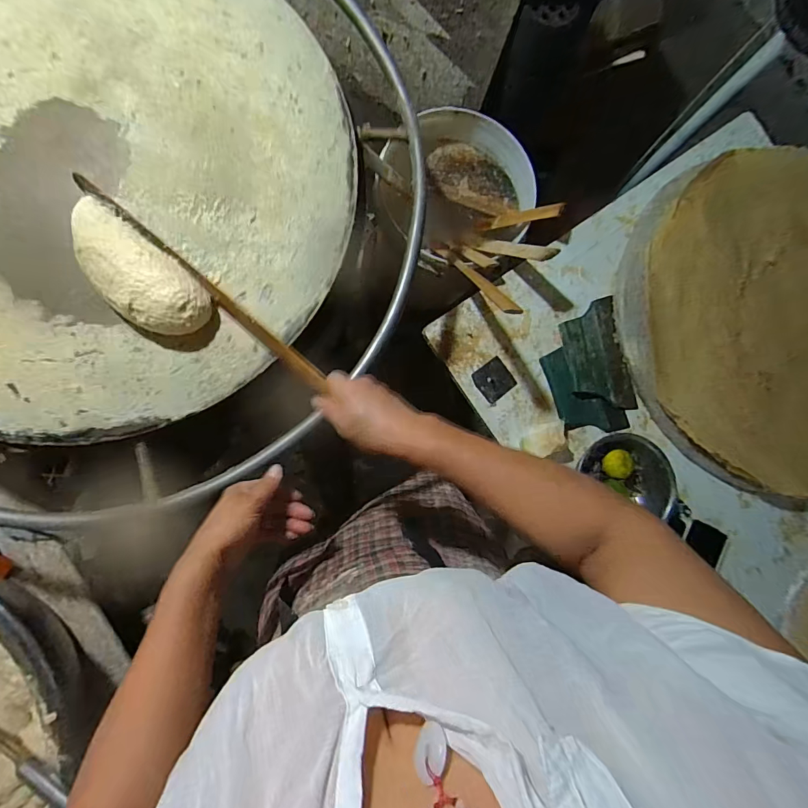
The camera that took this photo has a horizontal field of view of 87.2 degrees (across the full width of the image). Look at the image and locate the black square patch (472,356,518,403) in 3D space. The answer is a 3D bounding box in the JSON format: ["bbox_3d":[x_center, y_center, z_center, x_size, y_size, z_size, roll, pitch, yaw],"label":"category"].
[{"bbox_3d":[0.155,-0.041,0.727,0.066,0.009,0.061,-36,89,-8],"label":"black square patch"}]

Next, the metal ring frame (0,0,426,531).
[{"bbox_3d":[-0.394,-0.286,0.519,0.846,0.052,0.826,33,82,-2],"label":"metal ring frame"}]

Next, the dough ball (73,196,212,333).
[{"bbox_3d":[-0.295,-0.143,0.460,0.175,0.053,0.079,39,82,-1],"label":"dough ball"}]

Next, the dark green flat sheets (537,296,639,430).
[{"bbox_3d":[0.324,-0.062,0.738,0.152,0.018,0.223,-13,86,-7],"label":"dark green flat sheets"}]

